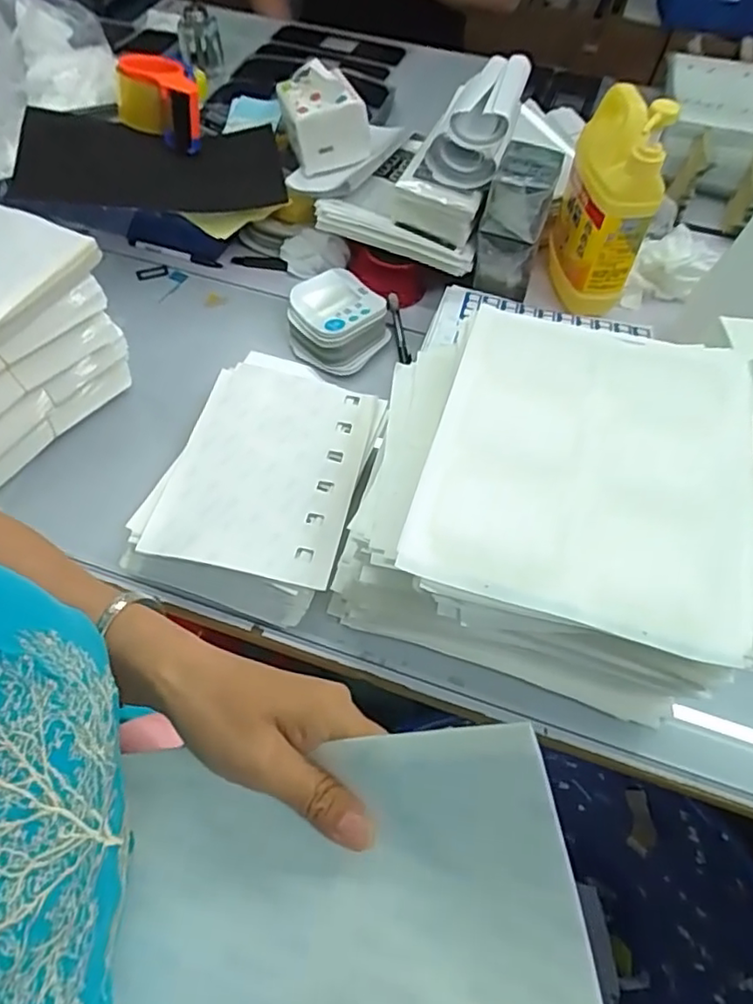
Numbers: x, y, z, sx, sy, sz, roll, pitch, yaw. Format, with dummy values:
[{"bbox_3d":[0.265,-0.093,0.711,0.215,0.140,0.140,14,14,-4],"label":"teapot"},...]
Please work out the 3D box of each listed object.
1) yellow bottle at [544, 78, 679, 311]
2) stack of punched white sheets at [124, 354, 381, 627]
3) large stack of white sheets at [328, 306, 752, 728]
[{"bbox_3d":[0.254,-0.341,0.715,0.072,0.223,0.132,-2,57,-3],"label":"yellow bottle"},{"bbox_3d":[-0.102,-0.031,0.602,0.178,0.046,0.271,15,58,8],"label":"stack of punched white sheets"},{"bbox_3d":[0.132,0.004,0.517,0.288,0.170,0.261,12,57,6],"label":"large stack of white sheets"}]

